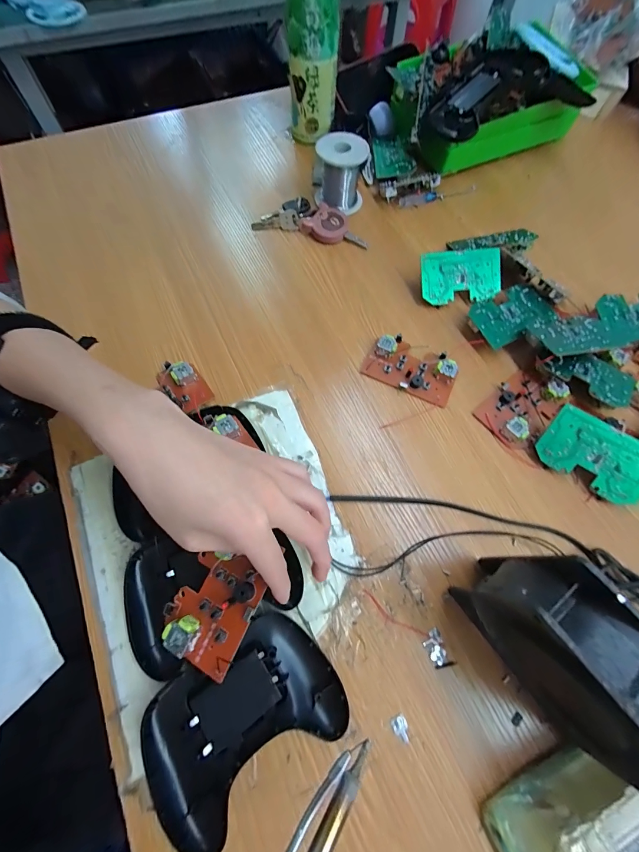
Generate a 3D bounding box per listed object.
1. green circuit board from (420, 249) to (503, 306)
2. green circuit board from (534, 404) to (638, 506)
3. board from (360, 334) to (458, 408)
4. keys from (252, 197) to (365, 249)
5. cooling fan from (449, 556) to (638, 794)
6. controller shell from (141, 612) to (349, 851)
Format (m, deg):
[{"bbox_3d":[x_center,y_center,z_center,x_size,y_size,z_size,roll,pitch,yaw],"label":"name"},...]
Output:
[{"bbox_3d":[0.160,-0.168,0.374,0.091,0.004,0.056,-6,95,-4],"label":"green circuit board"},{"bbox_3d":[0.246,0.028,0.293,0.092,0.004,0.055,33,98,12],"label":"green circuit board"},{"bbox_3d":[0.094,-0.061,0.338,0.090,0.018,0.053,26,68,9],"label":"board"},{"bbox_3d":[-0.007,-0.259,0.422,0.141,0.021,0.054,14,67,4],"label":"keys"},{"bbox_3d":[0.146,0.140,0.197,0.045,0.122,0.125,-33,71,-14],"label":"cooling fan"},{"bbox_3d":[-0.050,0.194,0.223,0.122,0.021,0.084,-32,71,-14],"label":"controller shell"}]

